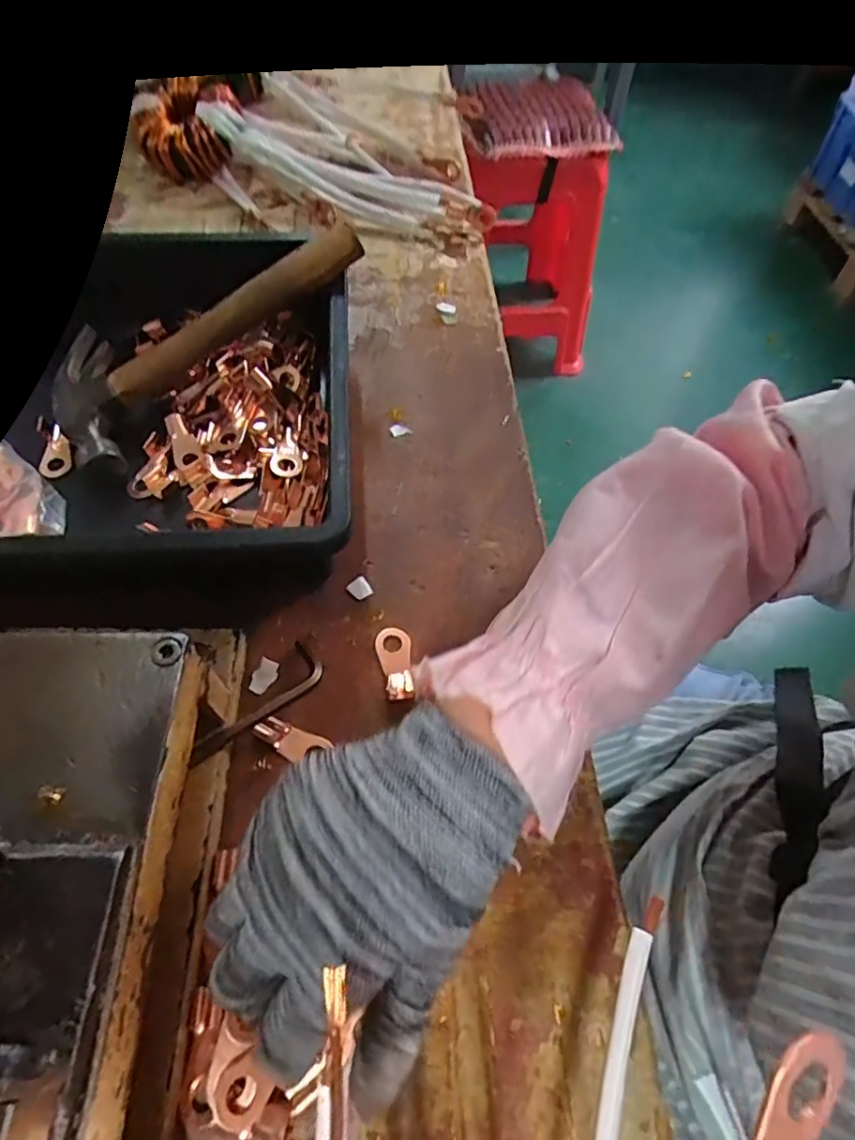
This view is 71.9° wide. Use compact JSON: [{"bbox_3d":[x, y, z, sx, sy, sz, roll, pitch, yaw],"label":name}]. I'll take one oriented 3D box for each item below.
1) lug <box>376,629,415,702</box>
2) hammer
[{"bbox_3d":[-0.017,0.049,0.310,0.018,0.007,0.042,-2,59,-6],"label":"lug"},{"bbox_3d":[-0.135,-0.146,0.371,0.217,0.033,0.082,-32,65,-1],"label":"hammer"}]

